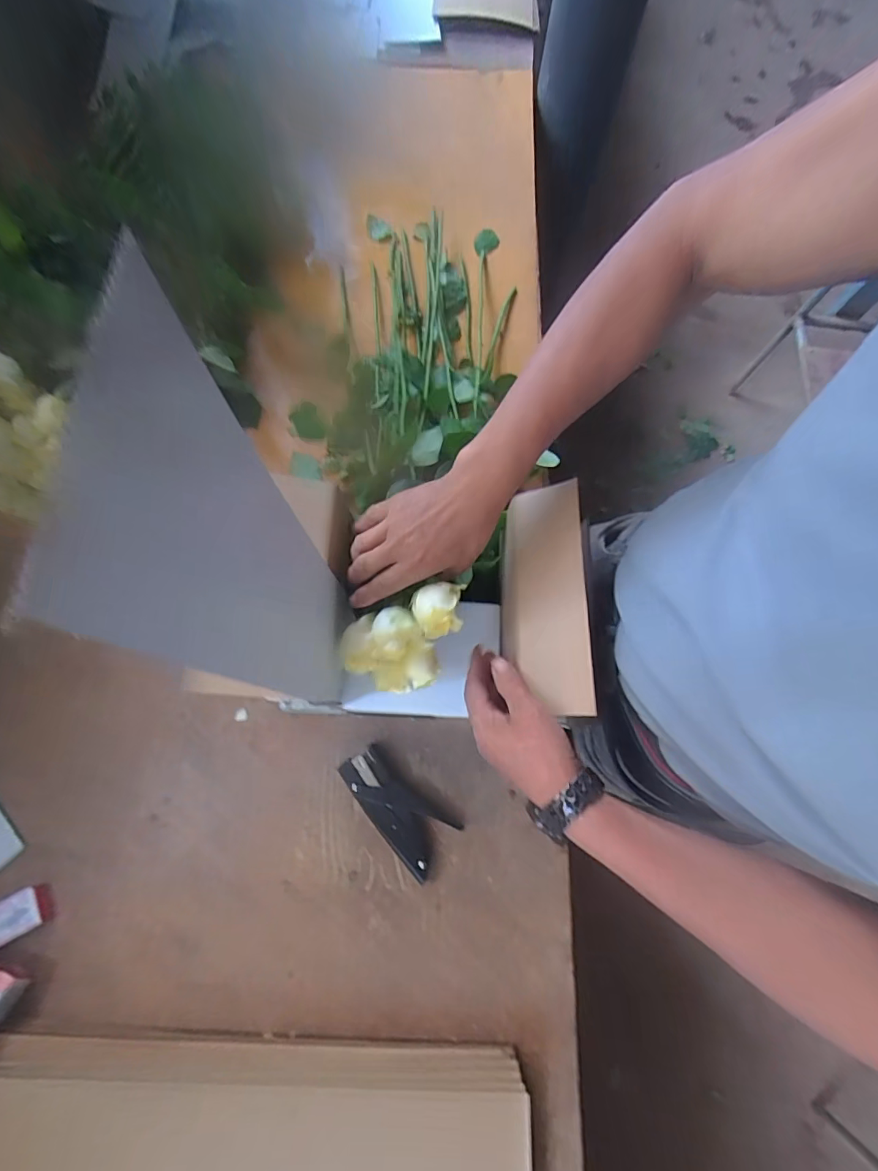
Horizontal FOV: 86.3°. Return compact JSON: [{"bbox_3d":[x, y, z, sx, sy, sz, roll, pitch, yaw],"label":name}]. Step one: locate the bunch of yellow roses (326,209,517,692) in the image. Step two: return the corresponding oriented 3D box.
[{"bbox_3d":[-0.032,-0.235,0.628,0.249,0.125,0.776,1,58,-2],"label":"bunch of yellow roses"}]

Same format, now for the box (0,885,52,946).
[{"bbox_3d":[-0.455,0.352,0.494,0.075,0.013,0.042,-27,75,-10],"label":"box"}]

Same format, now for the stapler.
[{"bbox_3d":[-0.048,0.253,0.543,0.068,0.023,0.145,-42,78,-14],"label":"stapler"}]

